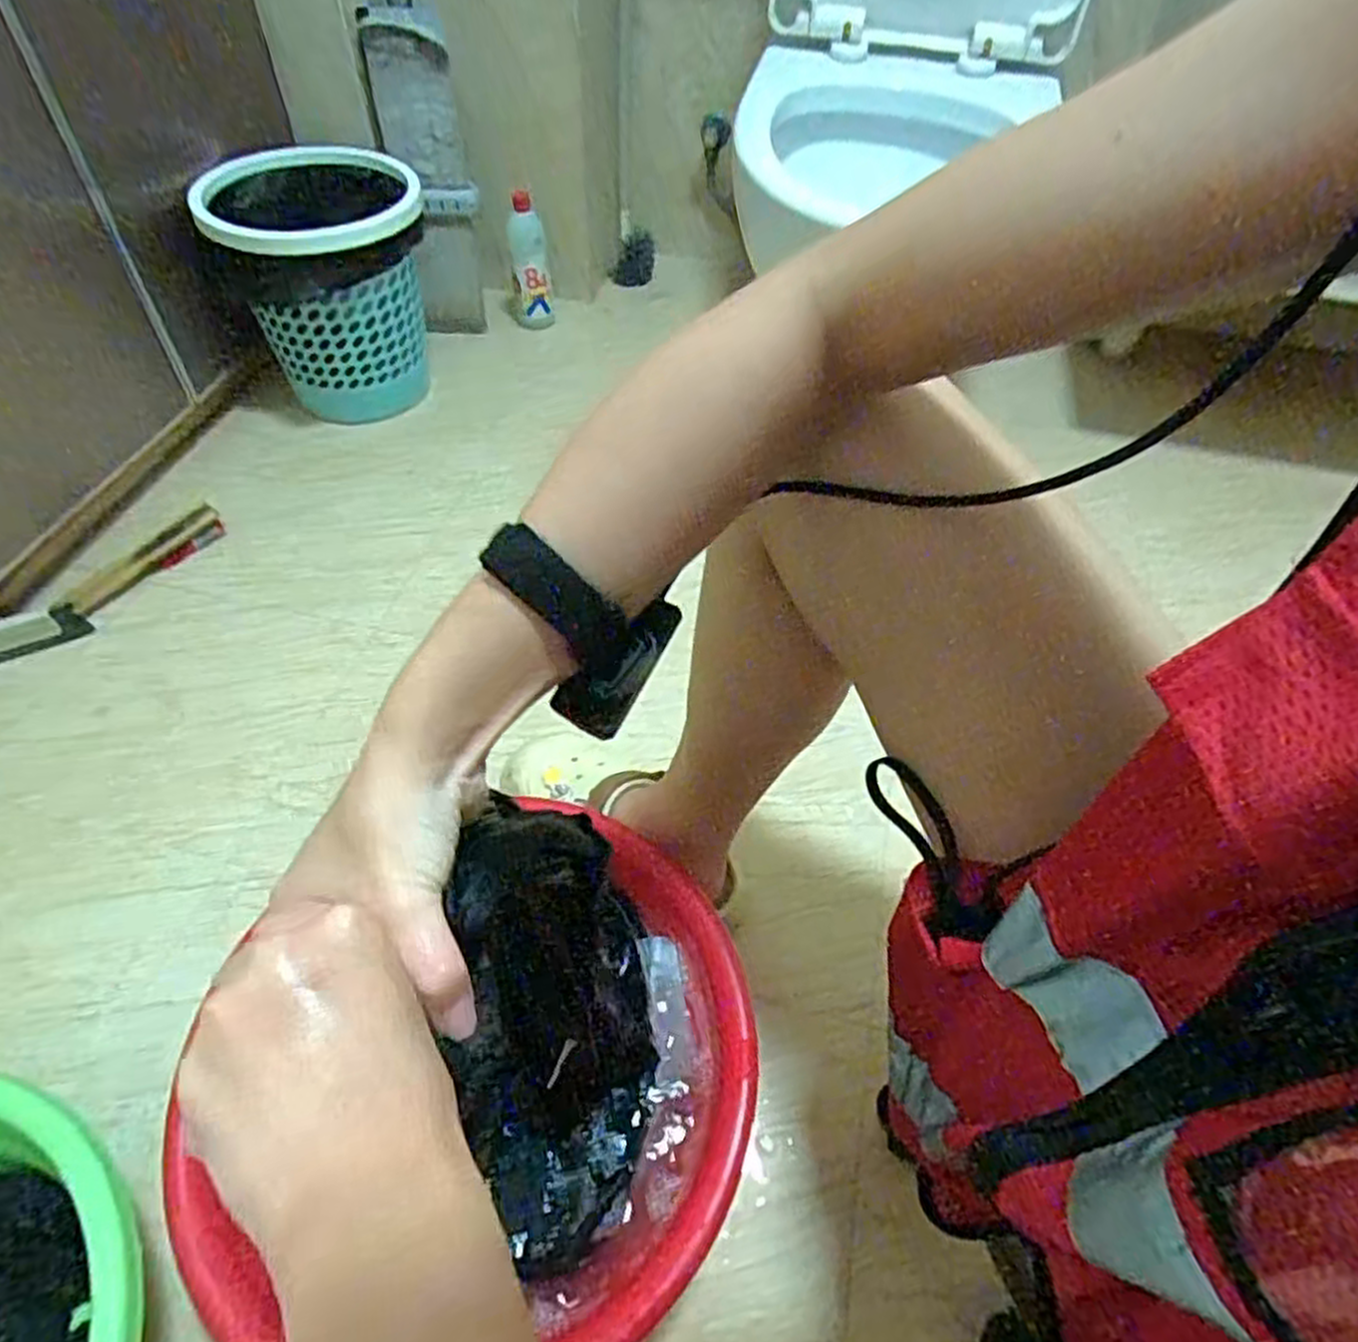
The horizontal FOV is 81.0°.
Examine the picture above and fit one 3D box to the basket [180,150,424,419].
[{"bbox_3d":[-0.448,-0.491,1.050,0.245,0.273,0.224,-12,55,-12],"label":"basket"}]

